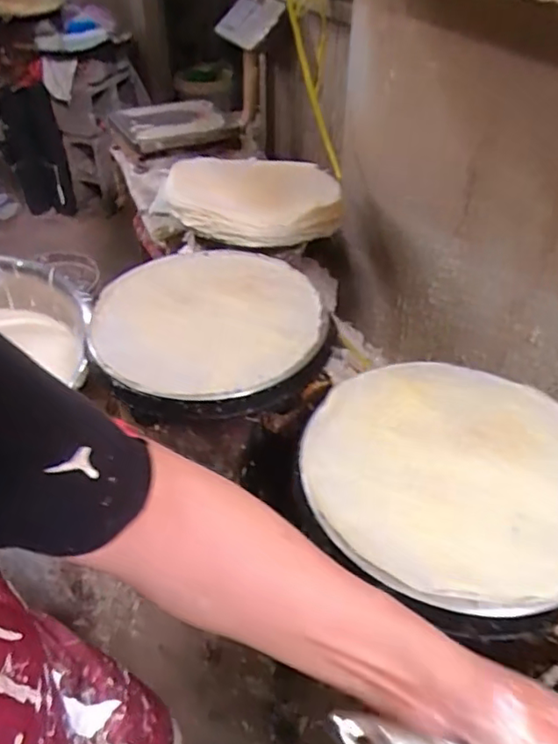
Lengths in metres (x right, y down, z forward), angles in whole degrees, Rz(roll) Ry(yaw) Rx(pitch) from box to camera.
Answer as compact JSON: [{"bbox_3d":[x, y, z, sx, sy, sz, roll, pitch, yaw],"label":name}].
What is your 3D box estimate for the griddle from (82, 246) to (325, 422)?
[{"bbox_3d":[-0.116,-0.084,0.968,0.367,0.046,0.385,0,43,0],"label":"griddle"}]

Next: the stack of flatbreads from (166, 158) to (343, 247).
[{"bbox_3d":[-0.052,-0.377,1.227,0.360,0.061,0.304,-2,43,-2],"label":"stack of flatbreads"}]

